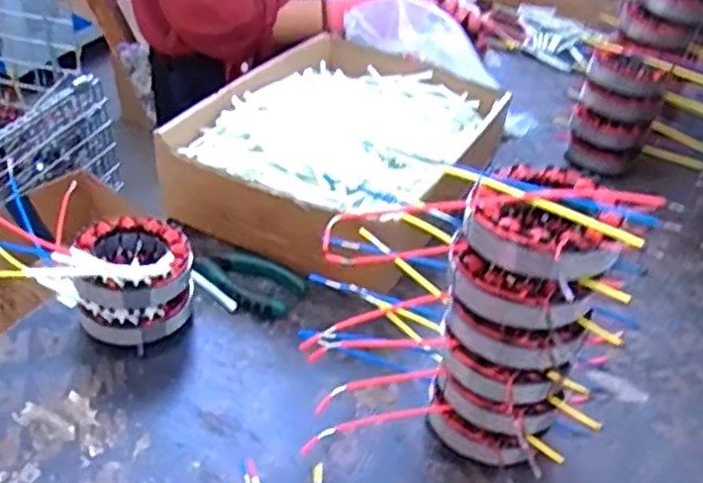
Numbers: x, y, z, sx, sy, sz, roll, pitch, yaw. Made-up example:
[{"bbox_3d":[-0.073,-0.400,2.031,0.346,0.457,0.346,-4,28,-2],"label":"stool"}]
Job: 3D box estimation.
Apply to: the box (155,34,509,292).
[{"bbox_3d":[-0.006,-0.106,0.712,0.237,0.084,0.336,18,39,17],"label":"box"}]

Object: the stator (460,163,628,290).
[{"bbox_3d":[0.110,-0.014,0.394,0.081,0.033,0.087,3,37,-2],"label":"stator"}]

